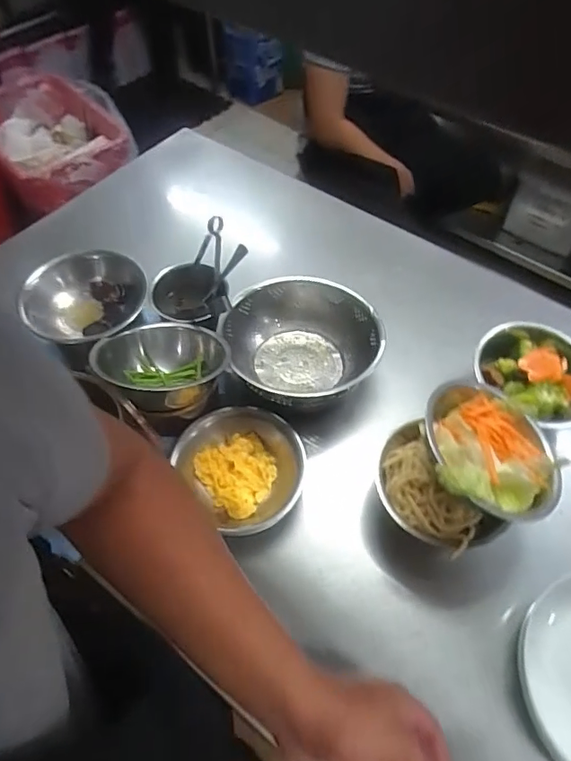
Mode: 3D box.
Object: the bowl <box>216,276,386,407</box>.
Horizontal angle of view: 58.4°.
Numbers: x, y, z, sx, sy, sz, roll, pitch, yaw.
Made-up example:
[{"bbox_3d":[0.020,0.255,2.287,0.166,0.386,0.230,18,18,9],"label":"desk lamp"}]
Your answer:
[{"bbox_3d":[0.032,-0.056,0.768,0.214,0.097,0.229,1,56,-1],"label":"bowl"}]

